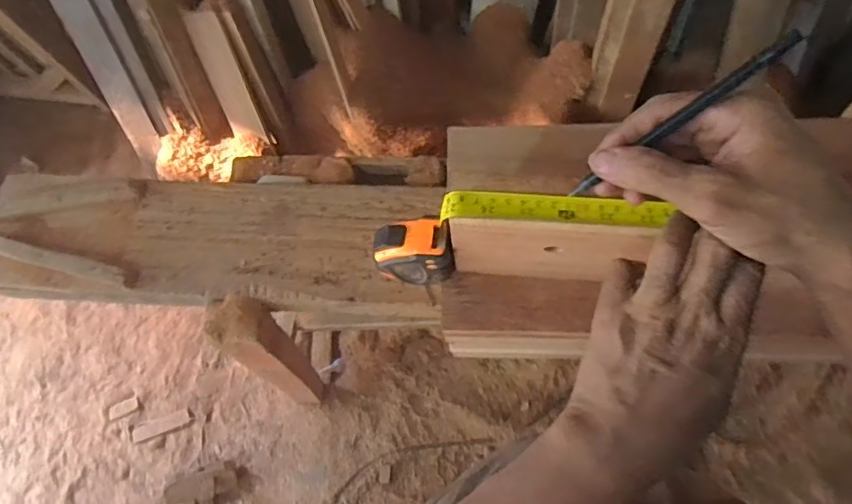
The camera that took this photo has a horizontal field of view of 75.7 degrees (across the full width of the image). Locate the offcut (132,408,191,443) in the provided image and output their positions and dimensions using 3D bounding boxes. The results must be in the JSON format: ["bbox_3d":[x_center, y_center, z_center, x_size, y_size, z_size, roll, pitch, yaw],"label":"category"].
[{"bbox_3d":[-0.648,0.426,1.340,0.139,0.010,0.038,-20,74,-4],"label":"offcut"}]

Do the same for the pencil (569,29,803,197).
[{"bbox_3d":[0.138,-0.072,0.308,0.013,0.139,0.009,-9,68,-44],"label":"pencil"}]

